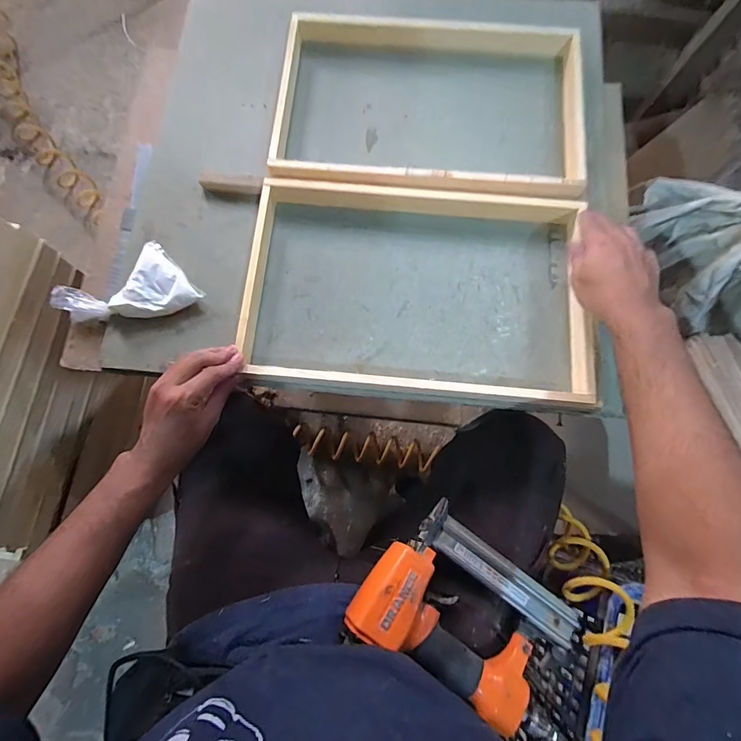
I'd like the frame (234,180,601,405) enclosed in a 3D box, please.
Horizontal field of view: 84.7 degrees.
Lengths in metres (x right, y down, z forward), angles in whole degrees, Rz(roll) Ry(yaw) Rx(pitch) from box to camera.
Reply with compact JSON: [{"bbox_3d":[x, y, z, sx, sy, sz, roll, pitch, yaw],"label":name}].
[{"bbox_3d":[0.055,-0.102,0.472,0.389,0.033,0.253,5,77,1],"label":"frame"}]

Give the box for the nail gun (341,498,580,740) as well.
[{"bbox_3d":[0.108,0.258,0.425,0.232,0.068,0.151,33,79,7],"label":"nail gun"}]

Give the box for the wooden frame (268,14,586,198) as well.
[{"bbox_3d":[0.078,-0.350,0.535,0.388,0.033,0.263,4,77,1],"label":"wooden frame"}]

